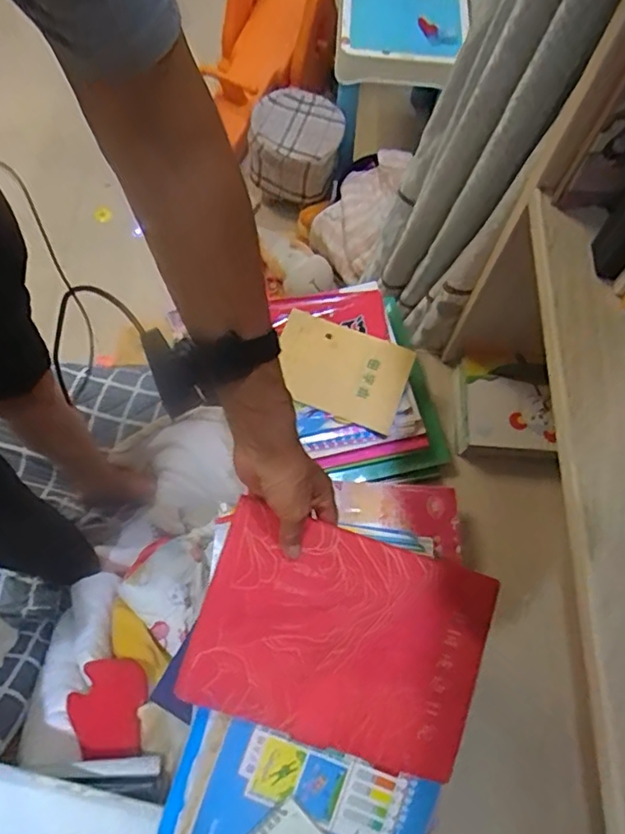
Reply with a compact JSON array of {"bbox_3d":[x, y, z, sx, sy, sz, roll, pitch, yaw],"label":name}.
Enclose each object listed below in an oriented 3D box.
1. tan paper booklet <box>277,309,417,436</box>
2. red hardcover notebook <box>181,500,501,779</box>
[{"bbox_3d":[0.034,-0.064,0.804,0.185,0.010,0.121,22,81,15],"label":"tan paper booklet"},{"bbox_3d":[0.029,0.218,0.579,0.273,0.009,0.198,19,79,-2],"label":"red hardcover notebook"}]

